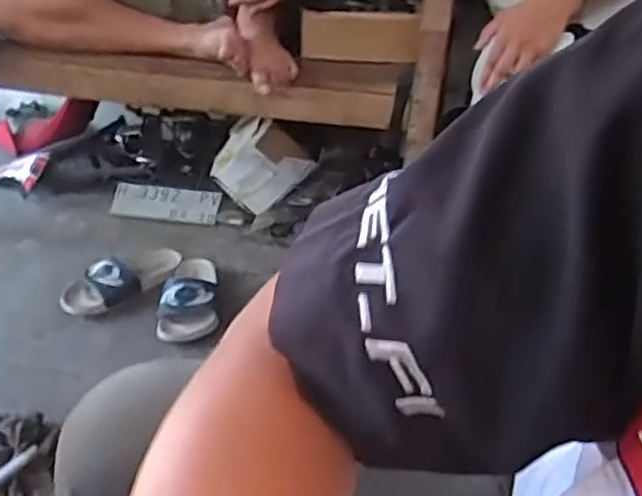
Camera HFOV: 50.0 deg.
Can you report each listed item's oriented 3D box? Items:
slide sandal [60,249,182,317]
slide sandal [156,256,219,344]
[{"bbox_3d":[-0.399,0.050,1.397,0.122,0.057,0.267,23,33,31],"label":"slide sandal"},{"bbox_3d":[-0.258,0.079,1.350,0.110,0.067,0.268,0,28,-8],"label":"slide sandal"}]

